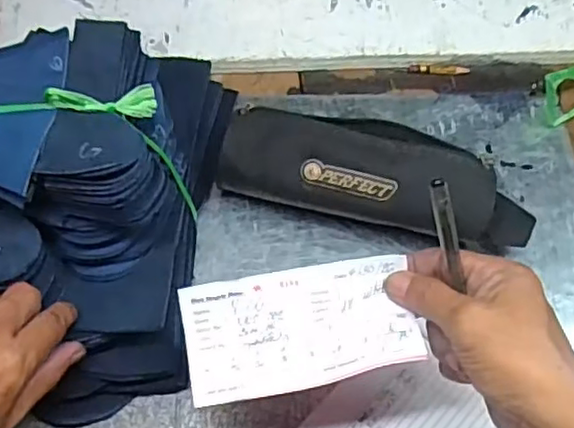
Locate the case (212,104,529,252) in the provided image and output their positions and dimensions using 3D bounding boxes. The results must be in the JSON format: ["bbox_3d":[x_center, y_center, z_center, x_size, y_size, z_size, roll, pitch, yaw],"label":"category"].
[{"bbox_3d":[0.072,-0.027,0.520,0.246,0.075,0.081,13,64,4],"label":"case"}]

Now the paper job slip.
[{"bbox_3d":[0.007,0.068,0.387,0.131,0.026,0.065,-9,62,-8],"label":"paper job slip"}]

